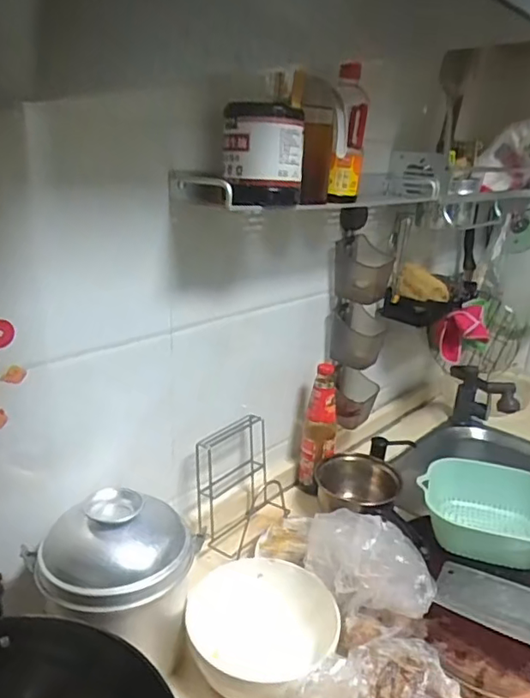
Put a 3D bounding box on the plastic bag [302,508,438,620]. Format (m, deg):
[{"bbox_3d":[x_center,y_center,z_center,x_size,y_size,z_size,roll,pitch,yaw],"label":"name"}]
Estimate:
[{"bbox_3d":[0.149,0.302,0.788,0.168,0.094,0.118,3,20,1],"label":"plastic bag"}]

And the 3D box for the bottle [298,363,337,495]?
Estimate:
[{"bbox_3d":[0.109,0.168,1.120,0.067,0.273,0.069,6,20,9],"label":"bottle"}]

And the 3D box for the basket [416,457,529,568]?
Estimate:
[{"bbox_3d":[0.399,0.301,0.974,0.235,0.100,0.215,9,21,17],"label":"basket"}]

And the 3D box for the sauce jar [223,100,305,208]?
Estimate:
[{"bbox_3d":[-0.002,-0.267,0.755,0.112,0.131,0.094,3,20,-1],"label":"sauce jar"}]

